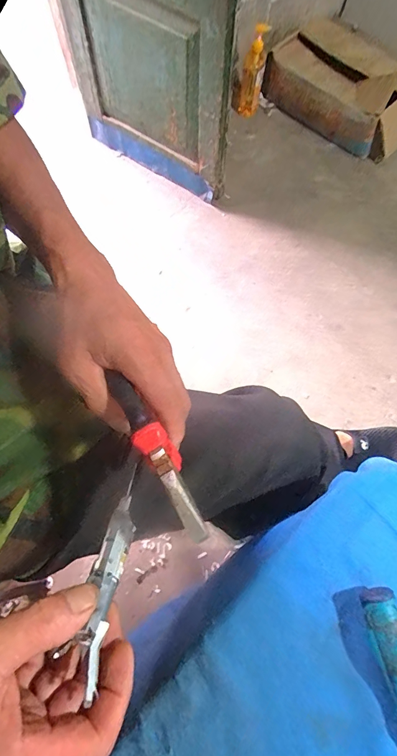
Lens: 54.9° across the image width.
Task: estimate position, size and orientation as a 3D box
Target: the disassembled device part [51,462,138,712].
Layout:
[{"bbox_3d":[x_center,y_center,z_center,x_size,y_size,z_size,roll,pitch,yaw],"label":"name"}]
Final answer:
[{"bbox_3d":[-0.059,0.121,0.252,0.025,0.011,0.137,5,35,1],"label":"disassembled device part"}]

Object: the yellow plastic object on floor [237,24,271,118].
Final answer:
[{"bbox_3d":[0.197,-1.106,1.391,0.079,0.253,0.089,9,66,2],"label":"yellow plastic object on floor"}]

